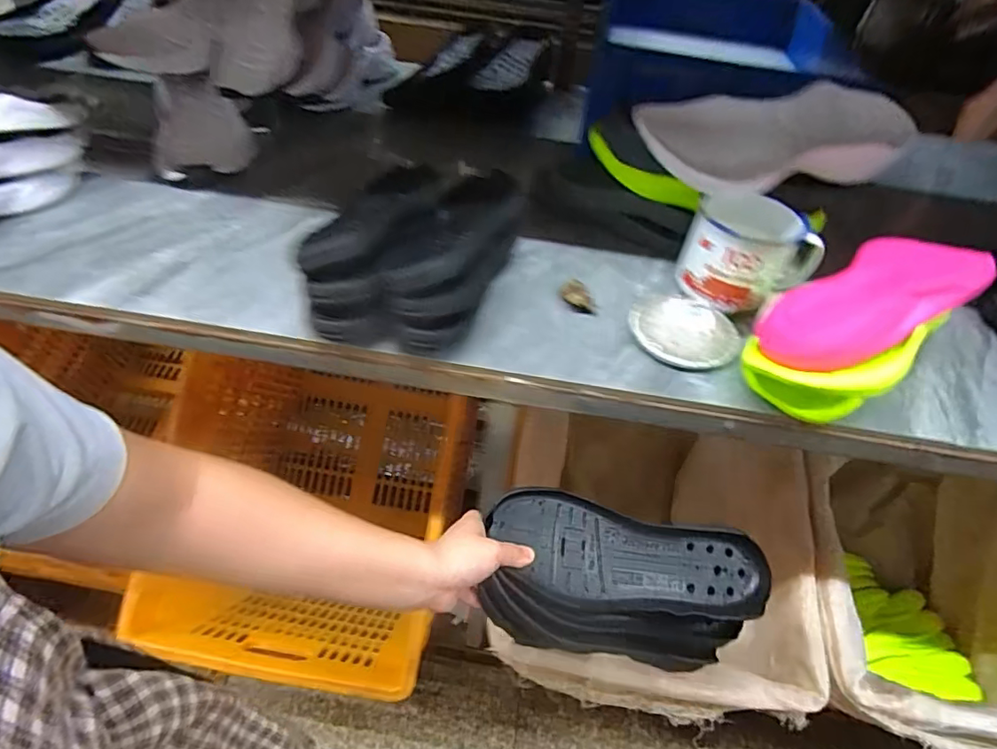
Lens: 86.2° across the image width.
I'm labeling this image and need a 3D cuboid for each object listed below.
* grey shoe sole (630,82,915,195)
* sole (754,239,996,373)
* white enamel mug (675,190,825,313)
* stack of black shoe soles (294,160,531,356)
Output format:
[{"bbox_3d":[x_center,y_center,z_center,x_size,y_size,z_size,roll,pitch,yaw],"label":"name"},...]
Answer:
[{"bbox_3d":[0.275,-0.251,0.559,0.265,0.065,0.115,-4,48,-10],"label":"grey shoe sole"},{"bbox_3d":[0.312,-0.066,0.454,0.204,0.030,0.089,-26,54,-11],"label":"sole"},{"bbox_3d":[0.263,-0.133,0.565,0.120,0.093,0.097,-19,52,-22],"label":"white enamel mug"},{"bbox_3d":[-0.064,-0.132,0.531,0.138,0.092,0.261,15,48,7],"label":"stack of black shoe soles"}]

